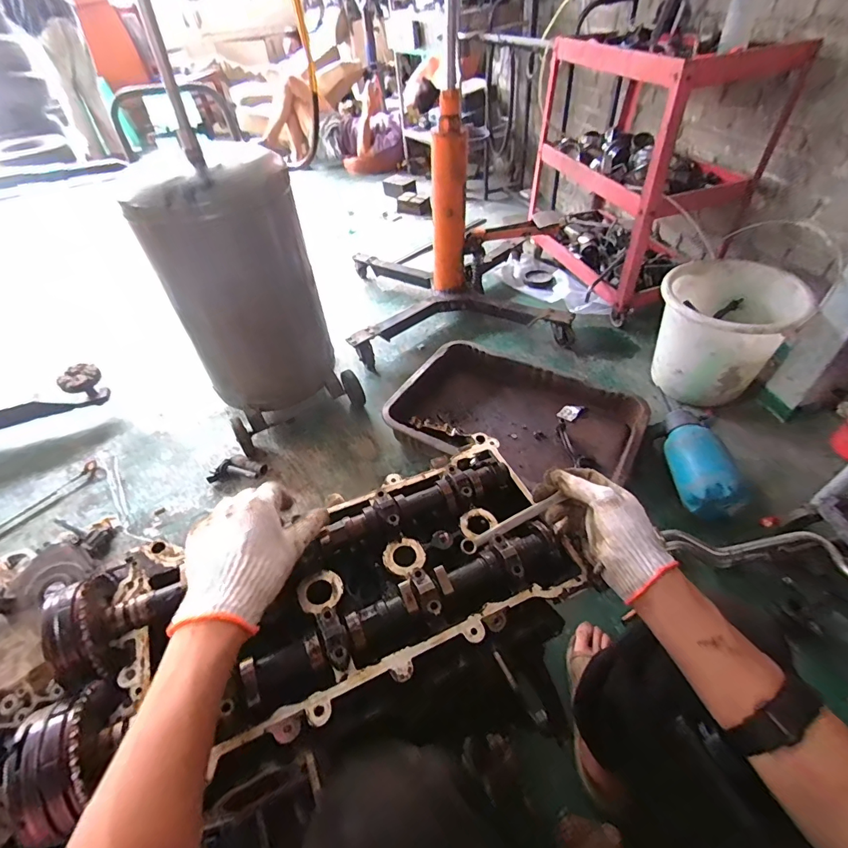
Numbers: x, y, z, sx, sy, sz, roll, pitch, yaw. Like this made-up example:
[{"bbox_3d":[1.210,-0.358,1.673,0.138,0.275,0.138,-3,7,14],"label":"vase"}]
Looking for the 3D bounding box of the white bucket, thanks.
[{"bbox_3d":[0.873,-0.268,1.290,0.340,0.306,0.354,33,56,29],"label":"white bucket"}]

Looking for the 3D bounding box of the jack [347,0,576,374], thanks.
[{"bbox_3d":[0.062,-0.869,1.292,0.733,1.136,0.686,-11,47,-7],"label":"jack"}]

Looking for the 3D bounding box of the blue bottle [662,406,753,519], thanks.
[{"bbox_3d":[0.703,0.109,1.109,0.145,0.162,0.300,4,47,7],"label":"blue bottle"}]

